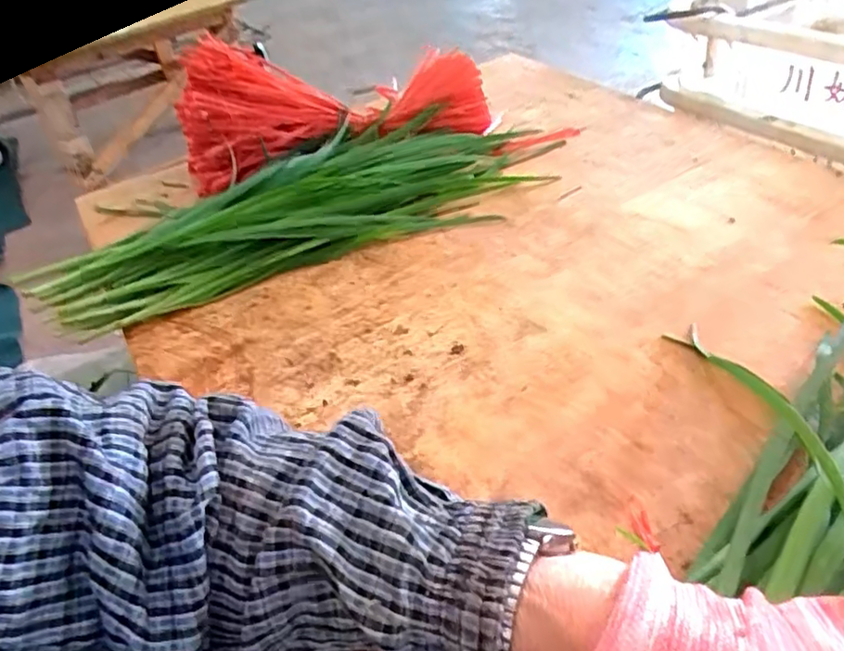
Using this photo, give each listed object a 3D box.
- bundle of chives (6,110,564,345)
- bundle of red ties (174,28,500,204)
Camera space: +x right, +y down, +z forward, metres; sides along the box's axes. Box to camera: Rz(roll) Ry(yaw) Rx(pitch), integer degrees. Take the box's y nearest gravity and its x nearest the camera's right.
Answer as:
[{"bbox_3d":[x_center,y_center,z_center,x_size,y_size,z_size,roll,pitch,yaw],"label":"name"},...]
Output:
[{"bbox_3d":[-0.102,-0.110,0.571,0.447,0.048,0.169,-20,42,-14],"label":"bundle of chives"},{"bbox_3d":[-0.092,-0.227,0.641,0.300,0.105,0.124,-18,40,-14],"label":"bundle of red ties"}]

